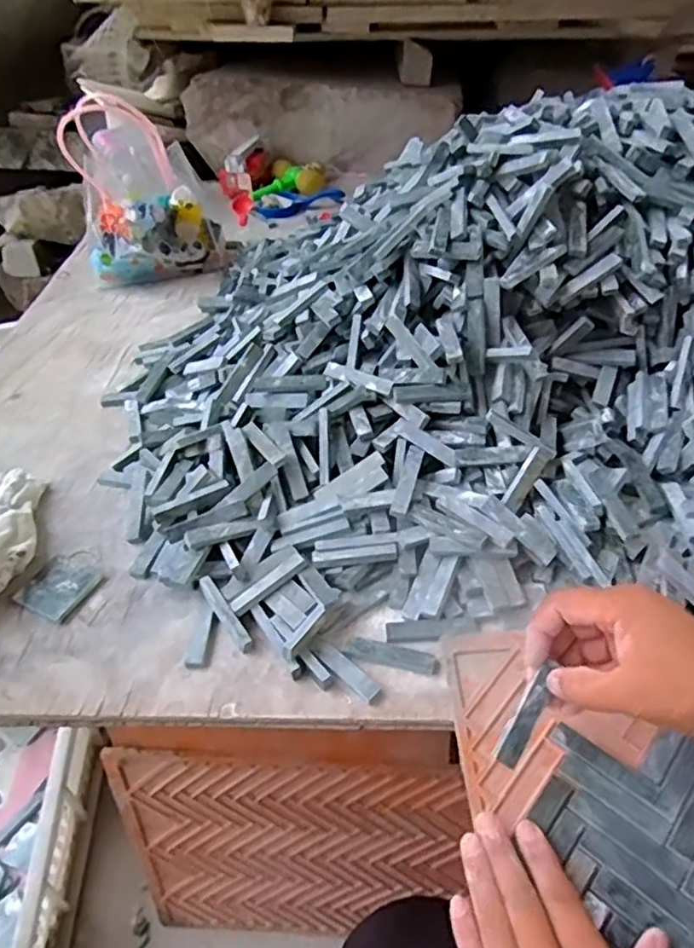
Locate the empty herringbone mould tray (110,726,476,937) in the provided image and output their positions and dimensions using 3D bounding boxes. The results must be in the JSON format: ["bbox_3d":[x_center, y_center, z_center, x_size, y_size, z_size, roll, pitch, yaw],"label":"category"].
[{"bbox_3d":[-0.051,0.345,0.628,0.310,0.309,0.013,-1,29,5],"label":"empty herringbone mould tray"}]

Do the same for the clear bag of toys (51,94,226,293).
[{"bbox_3d":[-0.235,-0.310,0.790,0.163,0.151,0.066,-13,45,-9],"label":"clear bag of toys"}]

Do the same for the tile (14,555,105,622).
[{"bbox_3d":[-0.214,0.084,0.495,0.047,0.007,0.049,19,48,22],"label":"tile"}]

